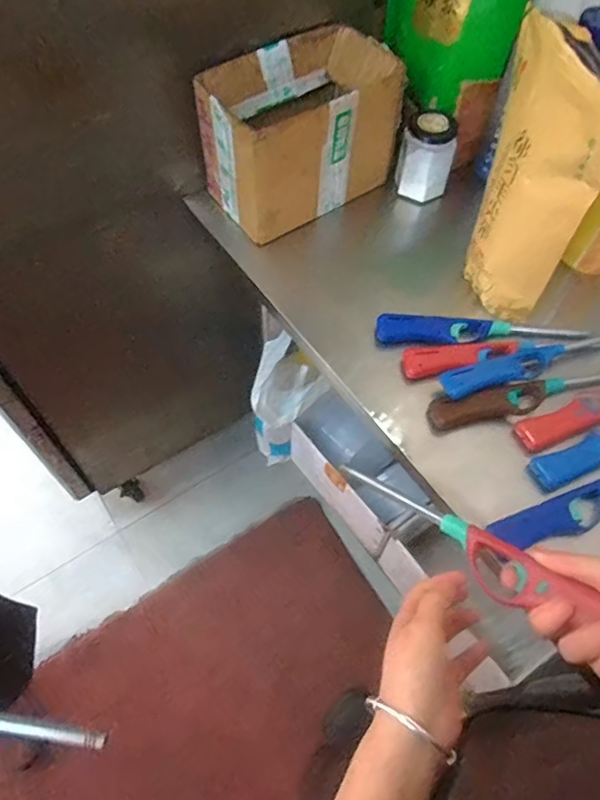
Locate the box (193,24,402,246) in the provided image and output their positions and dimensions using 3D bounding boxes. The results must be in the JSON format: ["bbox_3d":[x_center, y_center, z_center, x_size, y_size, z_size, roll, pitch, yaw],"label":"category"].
[{"bbox_3d":[-0.001,-0.350,0.714,0.234,0.152,0.151,-31,64,-18],"label":"box"}]

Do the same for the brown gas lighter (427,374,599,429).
[{"bbox_3d":[0.258,-0.006,0.597,0.245,0.021,0.031,-11,59,-7],"label":"brown gas lighter"}]

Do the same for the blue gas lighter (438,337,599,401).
[{"bbox_3d":[0.269,-0.051,0.616,0.246,0.023,0.047,-16,60,-11],"label":"blue gas lighter"}]

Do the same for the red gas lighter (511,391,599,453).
[{"bbox_3d":[0.337,0.000,0.600,0.232,0.023,0.037,-21,61,-13],"label":"red gas lighter"}]

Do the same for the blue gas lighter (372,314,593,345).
[{"bbox_3d":[0.214,-0.082,0.639,0.246,0.022,0.039,3,58,1],"label":"blue gas lighter"}]

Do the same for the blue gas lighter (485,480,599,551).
[{"bbox_3d":[0.302,0.101,0.545,0.236,0.031,0.037,-16,60,-11],"label":"blue gas lighter"}]

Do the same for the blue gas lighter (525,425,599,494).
[{"bbox_3d":[0.345,0.037,0.579,0.242,0.015,0.037,-22,61,-14],"label":"blue gas lighter"}]

